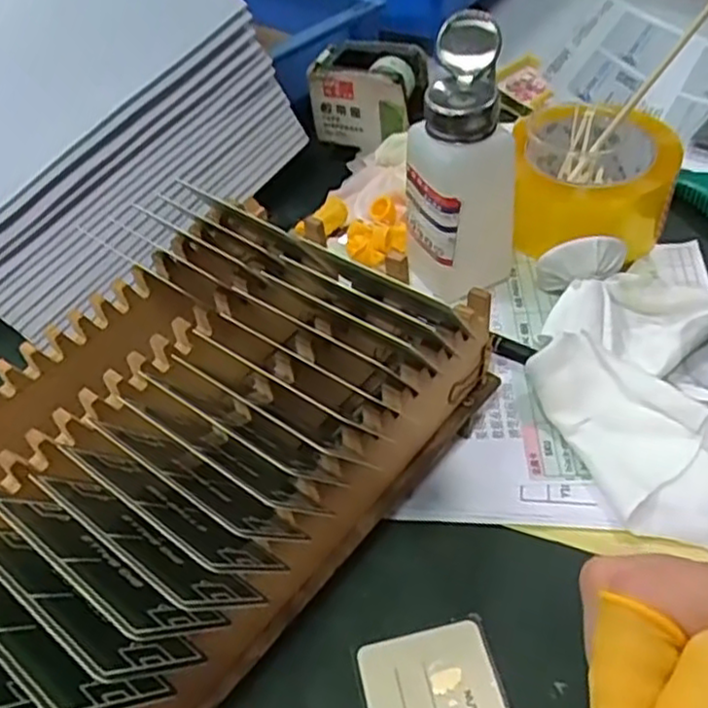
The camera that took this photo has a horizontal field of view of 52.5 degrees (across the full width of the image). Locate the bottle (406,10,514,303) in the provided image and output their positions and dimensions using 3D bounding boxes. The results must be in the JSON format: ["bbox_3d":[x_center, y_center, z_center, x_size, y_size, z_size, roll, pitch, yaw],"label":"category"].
[{"bbox_3d":[0.062,-0.107,0.411,0.064,0.141,0.061,1,47,8],"label":"bottle"}]

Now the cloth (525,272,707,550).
[{"bbox_3d":[0.155,0.015,0.376,0.116,0.032,0.156,14,50,19],"label":"cloth"}]

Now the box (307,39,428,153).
[{"bbox_3d":[0.015,-0.194,0.539,0.082,0.060,0.054,16,51,21],"label":"box"}]

